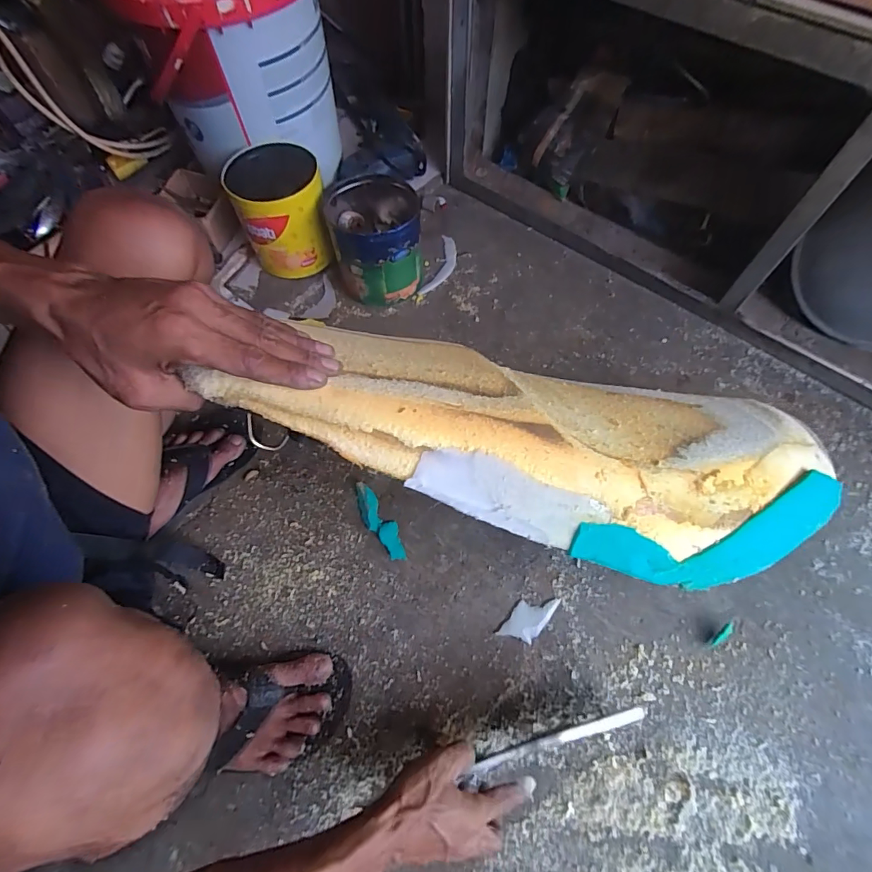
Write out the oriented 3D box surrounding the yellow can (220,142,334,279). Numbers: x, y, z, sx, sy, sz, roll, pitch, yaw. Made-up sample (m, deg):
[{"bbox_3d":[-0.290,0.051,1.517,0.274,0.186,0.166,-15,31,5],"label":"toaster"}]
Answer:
[{"bbox_3d":[-0.263,-0.384,0.795,0.148,0.151,0.145,-16,66,-6],"label":"yellow can"}]

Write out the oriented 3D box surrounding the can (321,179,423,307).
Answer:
[{"bbox_3d":[-0.106,-0.332,0.791,0.152,0.150,0.155,-7,64,-4],"label":"can"}]

